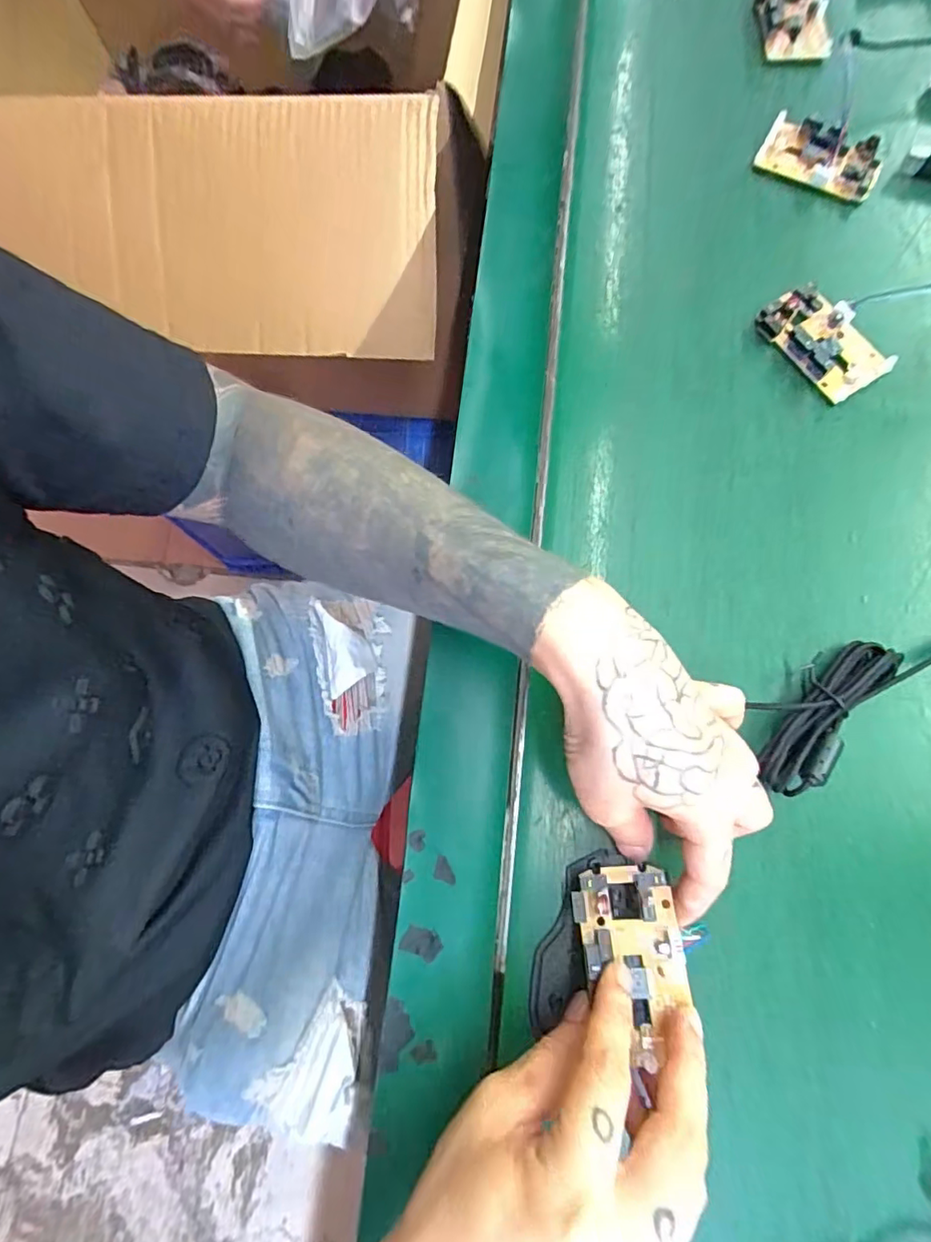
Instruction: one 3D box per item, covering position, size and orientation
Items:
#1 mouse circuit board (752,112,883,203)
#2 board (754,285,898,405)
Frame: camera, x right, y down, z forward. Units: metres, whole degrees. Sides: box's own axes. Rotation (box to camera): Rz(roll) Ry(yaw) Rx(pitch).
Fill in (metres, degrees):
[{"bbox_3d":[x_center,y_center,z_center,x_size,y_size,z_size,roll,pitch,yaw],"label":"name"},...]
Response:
[{"bbox_3d":[0.246,-0.321,0.385,0.079,0.016,0.051,28,78,8],"label":"mouse circuit board"},{"bbox_3d":[0.224,-0.175,0.348,0.048,0.018,0.075,-34,78,-7],"label":"board"}]

